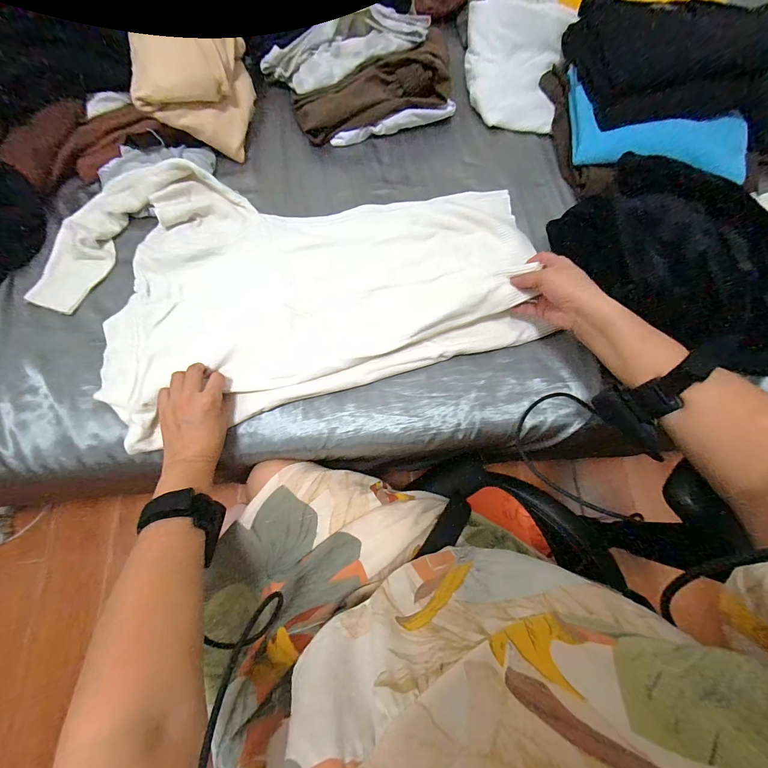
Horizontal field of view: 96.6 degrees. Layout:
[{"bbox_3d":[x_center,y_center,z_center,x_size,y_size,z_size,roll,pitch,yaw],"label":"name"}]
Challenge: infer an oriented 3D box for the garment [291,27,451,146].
[{"bbox_3d":[-0.019,-0.522,0.618,0.284,0.058,0.096,-18,73,6],"label":"garment"}]

